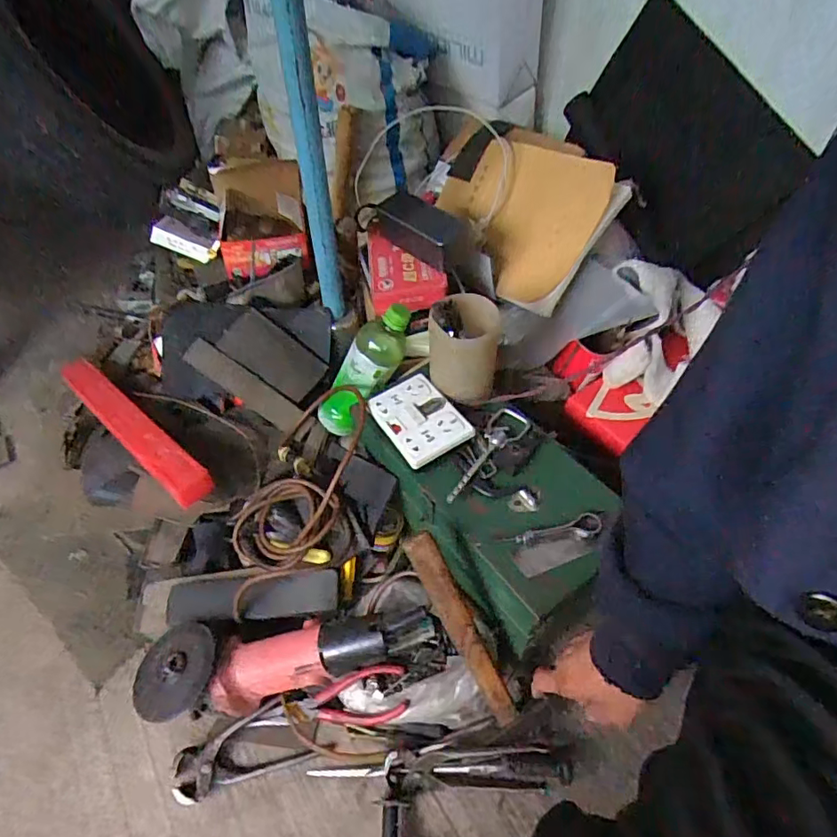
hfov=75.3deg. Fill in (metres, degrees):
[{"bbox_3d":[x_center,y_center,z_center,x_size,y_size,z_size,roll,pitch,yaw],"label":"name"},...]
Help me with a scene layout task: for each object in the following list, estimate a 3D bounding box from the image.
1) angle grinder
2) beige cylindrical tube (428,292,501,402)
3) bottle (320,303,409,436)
[{"bbox_3d":[-0.138,0.263,0.590,0.310,0.117,0.089,-4,50,-5],"label":"angle grinder"},{"bbox_3d":[0.056,-0.089,0.674,0.084,0.104,0.093,9,50,5],"label":"beige cylindrical tube"},{"bbox_3d":[-0.070,-0.060,0.730,0.063,0.214,0.054,4,41,-45],"label":"bottle"}]

